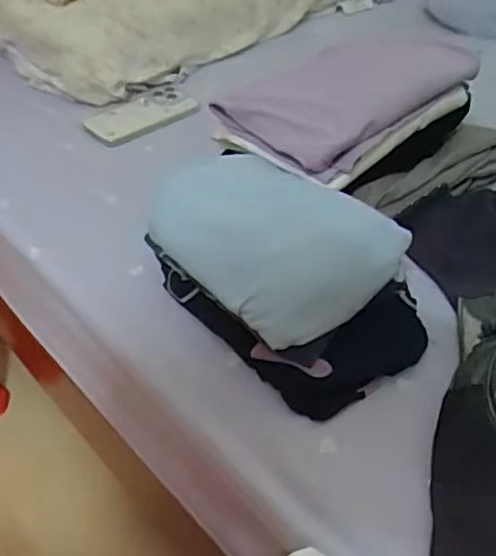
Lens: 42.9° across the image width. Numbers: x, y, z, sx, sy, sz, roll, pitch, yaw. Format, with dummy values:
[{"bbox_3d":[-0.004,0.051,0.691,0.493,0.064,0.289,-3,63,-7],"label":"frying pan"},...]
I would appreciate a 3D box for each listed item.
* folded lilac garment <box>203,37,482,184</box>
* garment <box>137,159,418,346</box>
[{"bbox_3d":[0.095,-0.189,0.624,0.221,0.054,0.148,-29,50,-25],"label":"folded lilac garment"},{"bbox_3d":[0.009,-0.041,0.526,0.128,0.055,0.212,-33,51,-28],"label":"garment"}]

